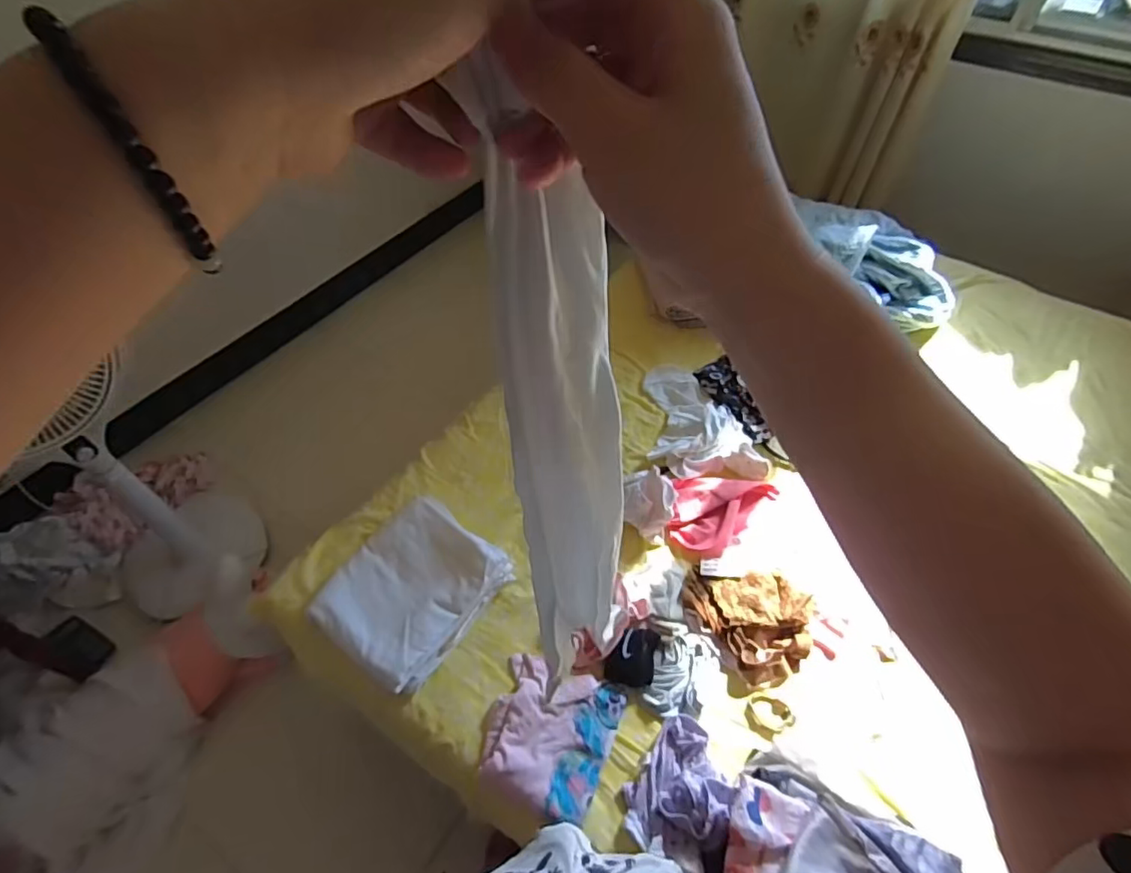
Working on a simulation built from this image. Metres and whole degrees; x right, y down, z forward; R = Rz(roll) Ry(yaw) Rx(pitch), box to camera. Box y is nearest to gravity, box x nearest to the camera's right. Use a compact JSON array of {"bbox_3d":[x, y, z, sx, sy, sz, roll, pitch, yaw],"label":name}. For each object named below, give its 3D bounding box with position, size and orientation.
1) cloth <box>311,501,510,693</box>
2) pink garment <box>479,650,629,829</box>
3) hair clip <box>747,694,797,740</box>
[{"bbox_3d":[-0.261,0.254,0.964,0.240,0.068,0.270,29,57,20],"label":"cloth"},{"bbox_3d":[-0.023,0.435,0.839,0.177,0.030,0.192,15,53,11],"label":"pink garment"},{"bbox_3d":[0.315,0.429,0.883,0.070,0.021,0.059,-24,56,-18],"label":"hair clip"}]

